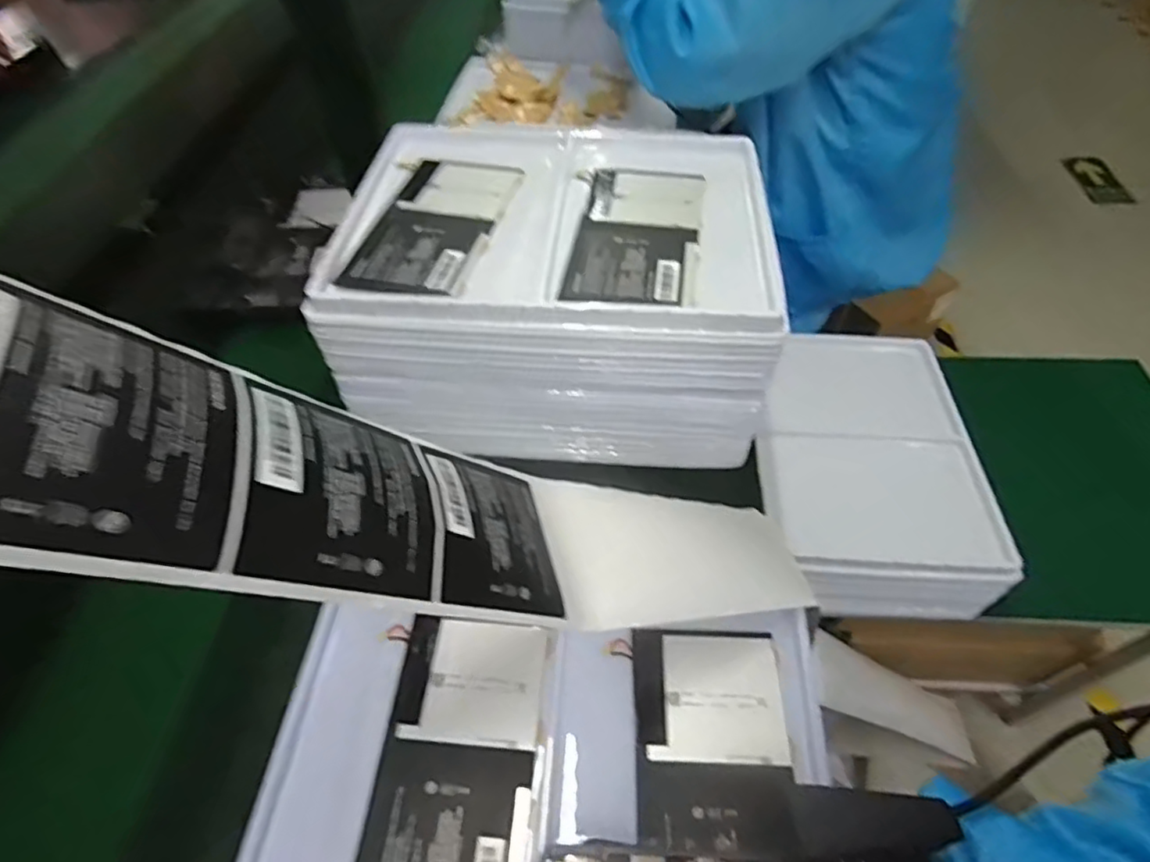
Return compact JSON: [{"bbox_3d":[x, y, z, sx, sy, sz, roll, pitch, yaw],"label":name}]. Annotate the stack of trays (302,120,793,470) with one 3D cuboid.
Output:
[{"bbox_3d":[-0.021,-0.118,0.529,0.328,0.158,0.261,2,51,3],"label":"stack of trays"}]

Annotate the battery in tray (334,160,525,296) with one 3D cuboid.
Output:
[{"bbox_3d":[-0.106,-0.162,0.476,0.088,0.005,0.172,10,52,9],"label":"battery in tray"}]

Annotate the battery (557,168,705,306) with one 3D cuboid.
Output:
[{"bbox_3d":[0.049,-0.150,0.465,0.089,0.008,0.176,7,51,8],"label":"battery"}]

